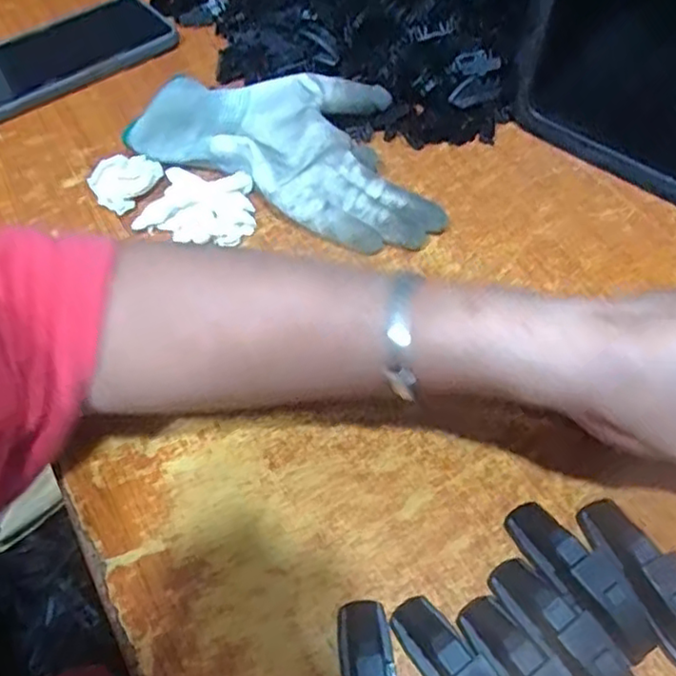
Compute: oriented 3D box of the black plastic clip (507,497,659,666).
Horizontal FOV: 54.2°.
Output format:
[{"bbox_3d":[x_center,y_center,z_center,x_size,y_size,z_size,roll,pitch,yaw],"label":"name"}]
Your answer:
[{"bbox_3d":[0.105,0.102,0.285,0.019,0.024,0.075,-29,59,-19],"label":"black plastic clip"}]

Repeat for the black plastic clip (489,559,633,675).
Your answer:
[{"bbox_3d":[0.093,0.124,0.270,0.022,0.024,0.074,-28,59,-19],"label":"black plastic clip"}]

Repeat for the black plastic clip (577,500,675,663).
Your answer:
[{"bbox_3d":[0.132,0.104,0.284,0.022,0.025,0.074,-21,57,-14],"label":"black plastic clip"}]

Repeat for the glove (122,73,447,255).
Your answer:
[{"bbox_3d":[-0.021,-0.132,0.431,0.202,0.028,0.120,23,57,16],"label":"glove"}]

